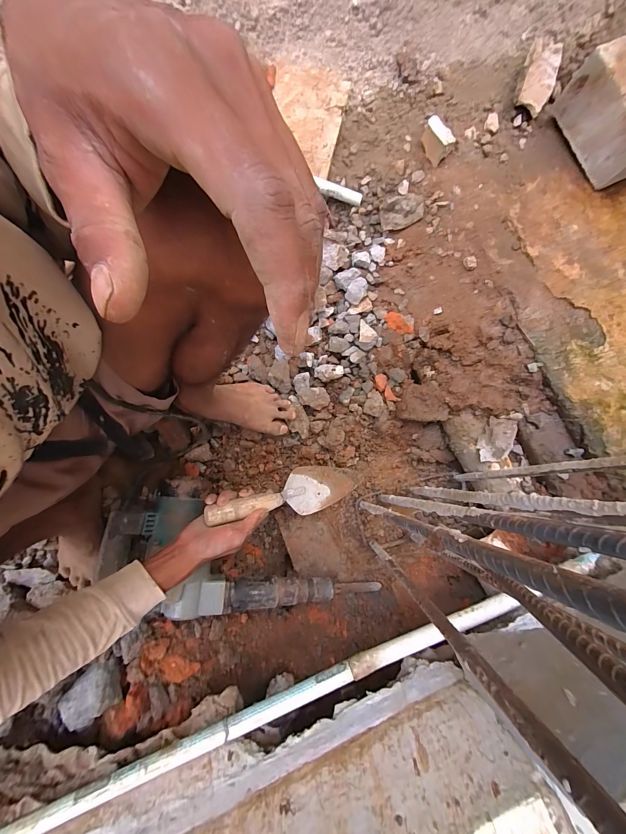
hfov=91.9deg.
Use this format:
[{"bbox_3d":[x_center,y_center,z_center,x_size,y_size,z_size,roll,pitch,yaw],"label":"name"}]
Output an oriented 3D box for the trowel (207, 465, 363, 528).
[{"bbox_3d":[-0.037,0.145,0.553,0.291,0.055,0.086,-5,78,-39],"label":"trowel"}]

